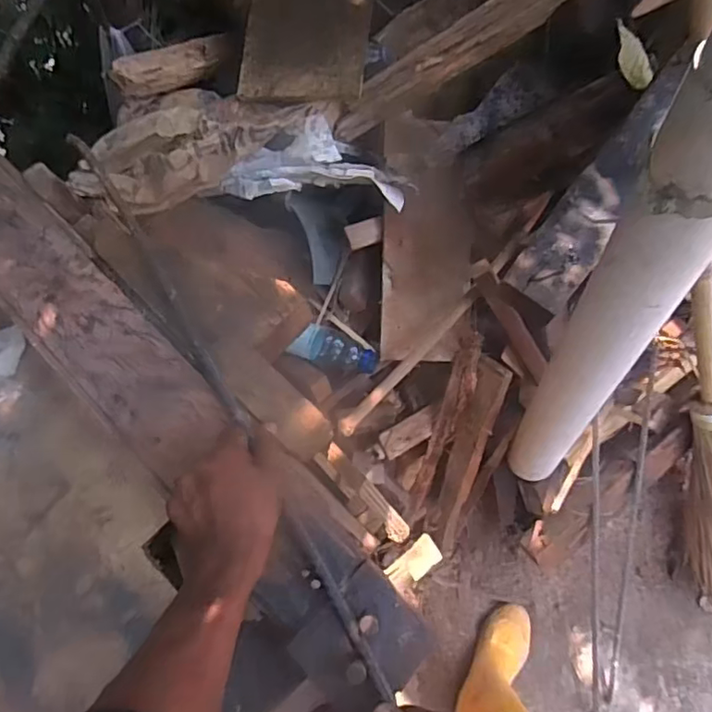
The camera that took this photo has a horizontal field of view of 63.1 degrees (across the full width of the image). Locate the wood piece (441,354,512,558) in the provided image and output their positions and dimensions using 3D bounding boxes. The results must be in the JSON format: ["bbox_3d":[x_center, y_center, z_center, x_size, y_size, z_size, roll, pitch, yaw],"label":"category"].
[{"bbox_3d":[0.204,0.195,1.084,0.062,0.042,0.426,11,120,3],"label":"wood piece"}]

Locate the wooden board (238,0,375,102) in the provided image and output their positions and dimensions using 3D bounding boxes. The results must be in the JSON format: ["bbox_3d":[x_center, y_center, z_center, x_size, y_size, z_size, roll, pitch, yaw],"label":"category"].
[{"bbox_3d":[-0.074,-0.544,0.920,0.200,0.023,0.295,5,84,13],"label":"wooden board"}]

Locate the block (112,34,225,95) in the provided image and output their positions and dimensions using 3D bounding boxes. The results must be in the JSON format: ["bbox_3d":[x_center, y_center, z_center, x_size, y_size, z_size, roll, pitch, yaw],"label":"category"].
[{"bbox_3d":[-0.296,-0.469,0.946,0.052,0.057,0.202,43,55,9],"label":"block"}]

